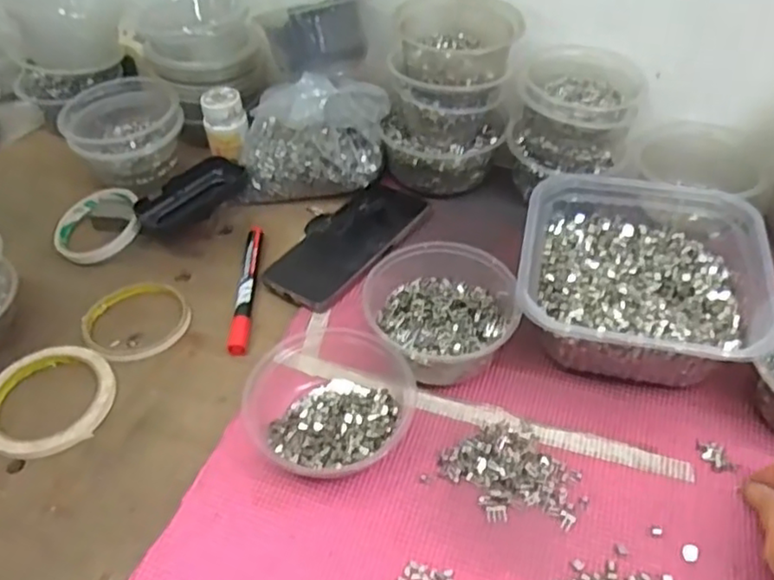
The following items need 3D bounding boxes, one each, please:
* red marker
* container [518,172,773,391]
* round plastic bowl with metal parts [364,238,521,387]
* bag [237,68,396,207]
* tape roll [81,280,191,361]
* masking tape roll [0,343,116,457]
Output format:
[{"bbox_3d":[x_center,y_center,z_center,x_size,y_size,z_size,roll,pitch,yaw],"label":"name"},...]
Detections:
[{"bbox_3d":[-0.124,-0.003,0.582,0.016,0.011,0.144,-4,48,1],"label":"red marker"},{"bbox_3d":[0.193,-0.014,0.519,0.167,0.075,0.179,7,49,10],"label":"container"},{"bbox_3d":[0.041,0.018,0.508,0.106,0.062,0.115,-2,48,2],"label":"round plastic bowl with metal parts"},{"bbox_3d":[-0.073,-0.150,0.639,0.146,0.112,0.071,2,48,6],"label":"bag"},{"bbox_3d":[-0.215,0.025,0.565,0.083,0.008,0.086,-2,48,2],"label":"tape roll"},{"bbox_3d":[-0.262,0.084,0.512,0.096,0.012,0.097,-2,48,2],"label":"masking tape roll"}]

